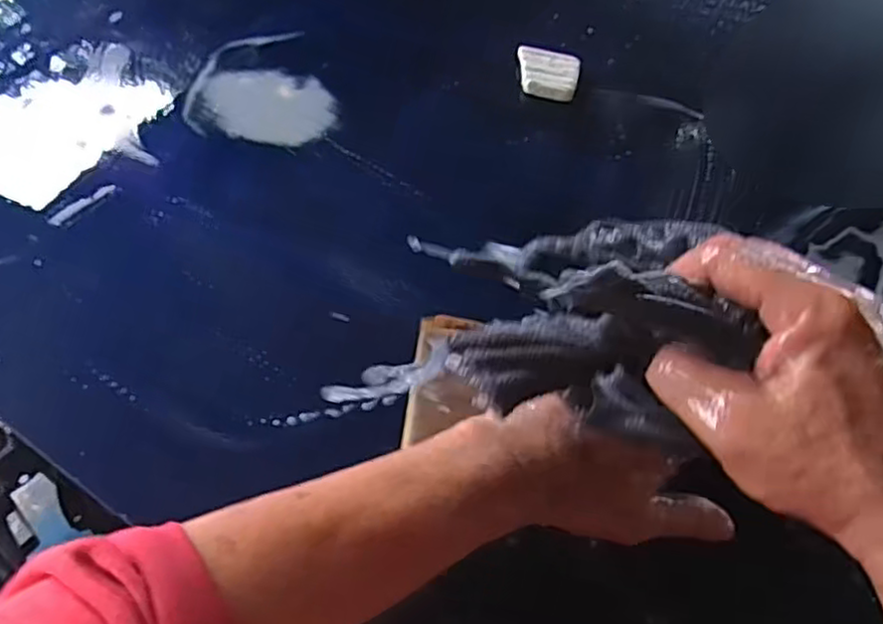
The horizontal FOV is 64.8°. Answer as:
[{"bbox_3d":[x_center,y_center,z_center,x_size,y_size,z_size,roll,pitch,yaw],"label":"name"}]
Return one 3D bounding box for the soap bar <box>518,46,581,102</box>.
[{"bbox_3d":[0.089,-0.202,0.588,0.052,0.014,0.052,12,48,4],"label":"soap bar"}]

